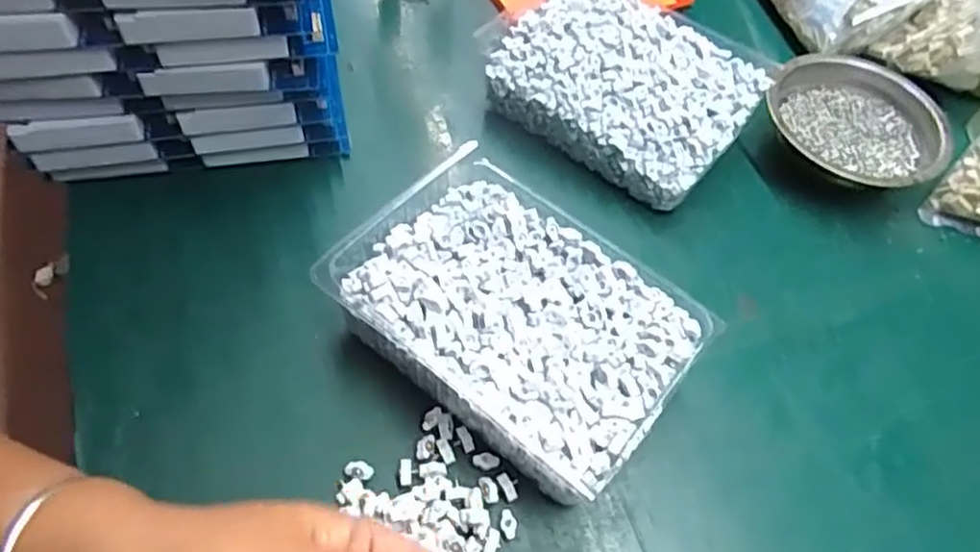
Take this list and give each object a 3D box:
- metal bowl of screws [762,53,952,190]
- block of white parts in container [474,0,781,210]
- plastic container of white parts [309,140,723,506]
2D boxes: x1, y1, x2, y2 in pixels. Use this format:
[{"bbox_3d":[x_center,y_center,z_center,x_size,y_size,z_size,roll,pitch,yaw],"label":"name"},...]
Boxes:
[{"bbox_3d":[0.270,-0.111,0.511,0.123,0.046,0.122,2,56,-3],"label":"metal bowl of screws"},{"bbox_3d":[0.094,-0.139,0.503,0.179,0.063,0.124,34,60,17],"label":"block of white parts in container"},{"bbox_3d":[0.015,0.024,0.382,0.181,0.057,0.130,37,61,19],"label":"plastic container of white parts"}]

